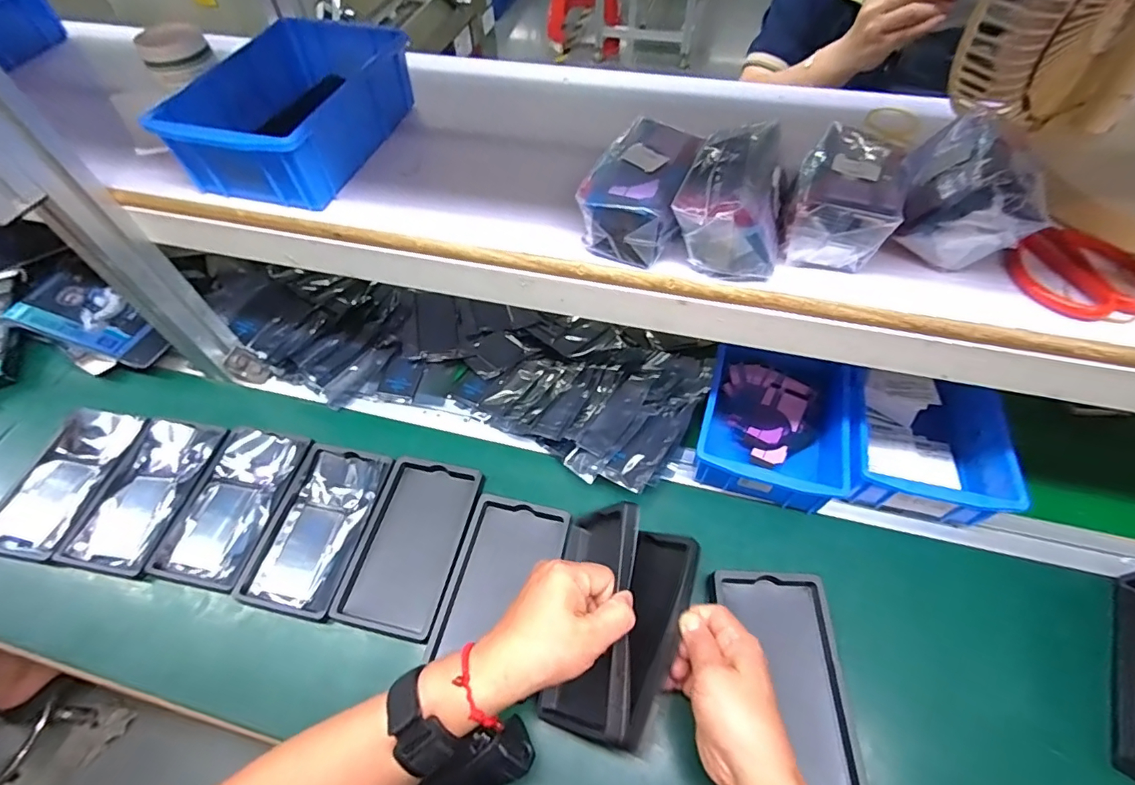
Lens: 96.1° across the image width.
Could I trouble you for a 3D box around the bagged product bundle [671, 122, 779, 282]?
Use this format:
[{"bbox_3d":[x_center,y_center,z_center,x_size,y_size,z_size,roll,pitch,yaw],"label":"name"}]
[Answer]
[{"bbox_3d":[0.119,-0.138,0.356,0.069,0.061,0.110,17,58,13],"label":"bagged product bundle"}]

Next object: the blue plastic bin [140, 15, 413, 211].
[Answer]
[{"bbox_3d":[-0.233,-0.244,0.444,0.131,0.063,0.197,15,57,11],"label":"blue plastic bin"}]

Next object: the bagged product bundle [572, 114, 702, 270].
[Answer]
[{"bbox_3d":[0.054,-0.148,0.375,0.065,0.047,0.102,17,58,13],"label":"bagged product bundle"}]

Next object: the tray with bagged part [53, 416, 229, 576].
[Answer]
[{"bbox_3d":[-0.431,0.100,0.519,0.095,0.017,0.155,10,56,9],"label":"tray with bagged part"}]

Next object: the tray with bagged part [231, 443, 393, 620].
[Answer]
[{"bbox_3d":[-0.242,0.128,0.497,0.094,0.015,0.157,10,56,9],"label":"tray with bagged part"}]

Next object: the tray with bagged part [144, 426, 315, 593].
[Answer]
[{"bbox_3d":[-0.335,0.110,0.511,0.095,0.015,0.157,11,57,9],"label":"tray with bagged part"}]

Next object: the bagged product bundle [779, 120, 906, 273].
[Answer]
[{"bbox_3d":[0.188,-0.126,0.354,0.066,0.055,0.067,17,58,13],"label":"bagged product bundle"}]

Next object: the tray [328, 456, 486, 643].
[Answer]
[{"bbox_3d":[-0.147,0.141,0.486,0.095,0.013,0.160,10,56,9],"label":"tray"}]

